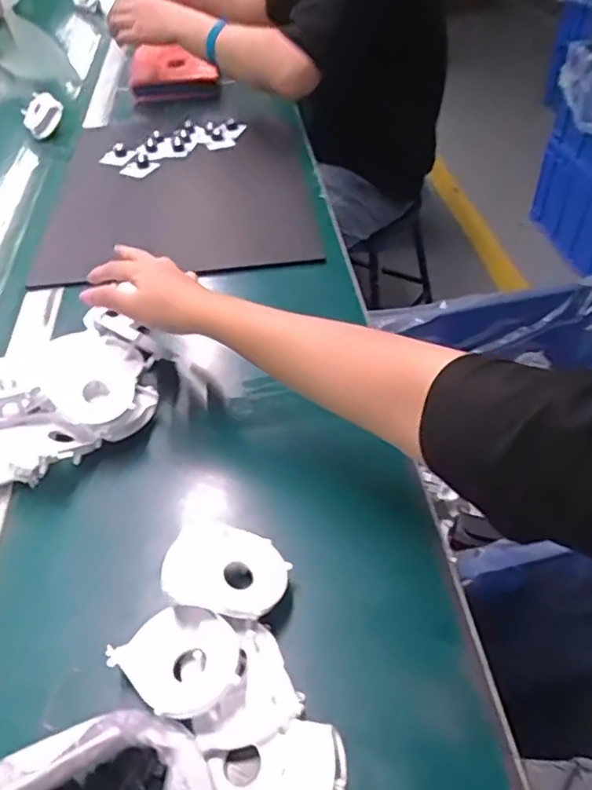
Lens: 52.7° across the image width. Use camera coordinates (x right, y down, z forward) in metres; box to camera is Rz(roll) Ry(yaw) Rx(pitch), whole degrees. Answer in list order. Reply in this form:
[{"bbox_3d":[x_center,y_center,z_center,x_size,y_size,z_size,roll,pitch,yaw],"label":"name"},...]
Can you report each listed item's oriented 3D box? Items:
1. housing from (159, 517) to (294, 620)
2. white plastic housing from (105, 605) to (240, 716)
[{"bbox_3d":[-0.049,0.126,0.434,0.085,0.031,0.071,9,46,11],"label":"housing"},{"bbox_3d":[-0.074,0.174,0.394,0.070,0.021,0.067,-1,45,1],"label":"white plastic housing"}]

